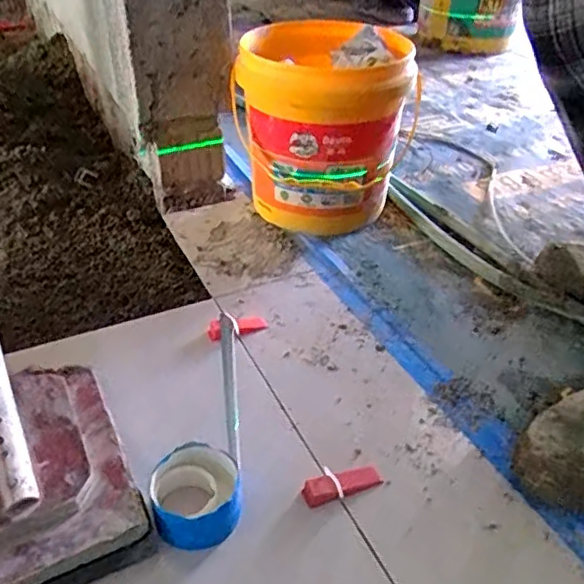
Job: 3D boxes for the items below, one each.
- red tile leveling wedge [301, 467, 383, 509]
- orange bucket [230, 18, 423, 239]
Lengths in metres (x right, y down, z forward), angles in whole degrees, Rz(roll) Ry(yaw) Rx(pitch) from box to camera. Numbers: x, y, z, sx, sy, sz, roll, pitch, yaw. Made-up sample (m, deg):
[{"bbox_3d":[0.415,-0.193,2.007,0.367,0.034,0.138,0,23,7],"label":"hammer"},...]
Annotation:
[{"bbox_3d":[0.046,0.171,0.535,0.073,0.019,0.022,-16,42,-22],"label":"red tile leveling wedge"},{"bbox_3d":[0.038,-0.238,0.875,0.228,0.245,0.228,1,38,-1],"label":"orange bucket"}]

